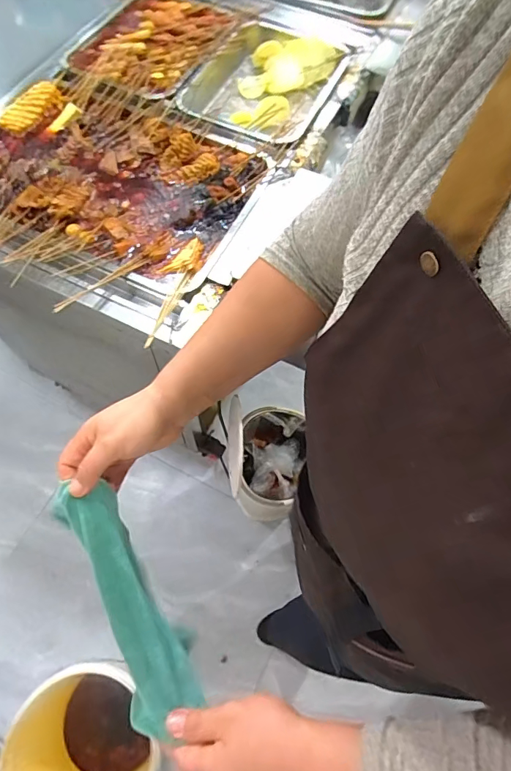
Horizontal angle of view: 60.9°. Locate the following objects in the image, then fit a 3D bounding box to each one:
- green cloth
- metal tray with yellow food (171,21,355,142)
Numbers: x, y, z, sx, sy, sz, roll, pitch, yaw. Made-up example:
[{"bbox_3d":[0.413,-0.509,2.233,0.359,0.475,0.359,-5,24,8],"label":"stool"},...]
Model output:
[{"bbox_3d":[-0.120,0.198,0.410,0.058,0.036,0.228,-26,79,-14],"label":"green cloth"},{"bbox_3d":[0.022,-0.684,1.006,0.286,0.088,0.375,24,67,8],"label":"metal tray with yellow food"}]

